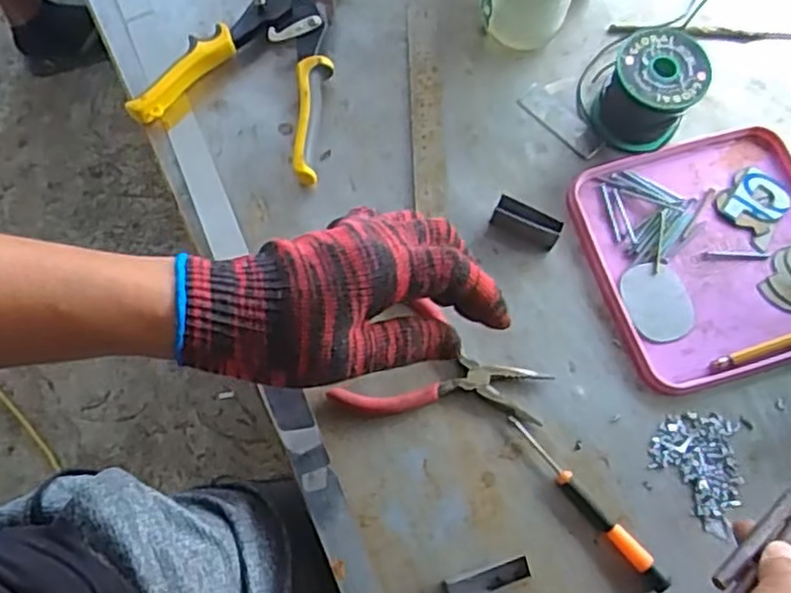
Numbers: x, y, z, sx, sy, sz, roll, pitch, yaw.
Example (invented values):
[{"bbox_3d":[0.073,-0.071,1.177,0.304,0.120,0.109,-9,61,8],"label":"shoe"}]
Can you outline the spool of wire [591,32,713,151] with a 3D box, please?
[{"bbox_3d":[0.199,-0.160,0.564,0.067,0.067,0.067,1,71,-2],"label":"spool of wire"}]

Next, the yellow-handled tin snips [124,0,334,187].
[{"bbox_3d":[-0.094,-0.214,0.593,0.148,0.030,0.222,22,72,5],"label":"yellow-handled tin snips"}]

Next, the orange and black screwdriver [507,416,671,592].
[{"bbox_3d":[0.129,0.139,0.486,0.012,0.014,0.144,-38,76,-13],"label":"orange and black screwdriver"}]

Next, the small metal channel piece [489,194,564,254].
[{"bbox_3d":[0.099,-0.055,0.543,0.052,0.028,0.015,25,72,7],"label":"small metal channel piece"}]

